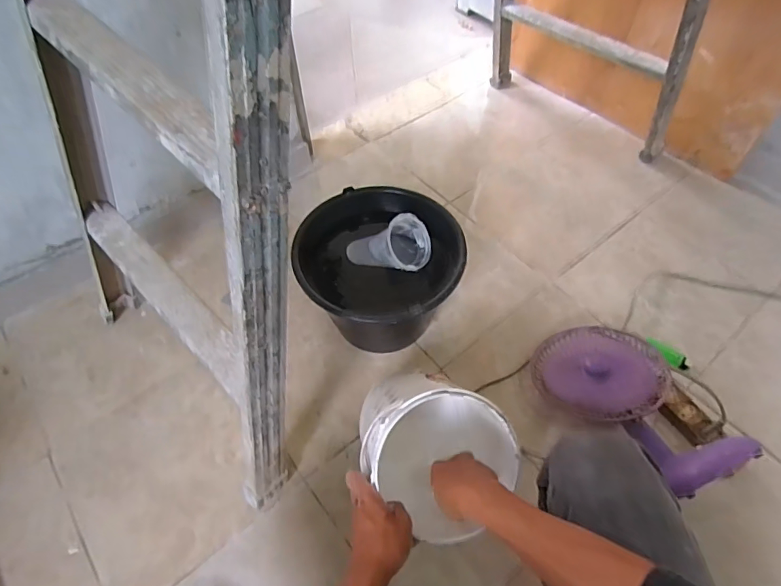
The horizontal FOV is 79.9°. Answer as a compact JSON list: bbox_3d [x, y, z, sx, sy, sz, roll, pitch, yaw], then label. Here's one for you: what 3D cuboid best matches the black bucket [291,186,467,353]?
[{"bbox_3d":[-0.017,-0.024,0.823,0.268,0.220,0.243,4,56,6],"label":"black bucket"}]

